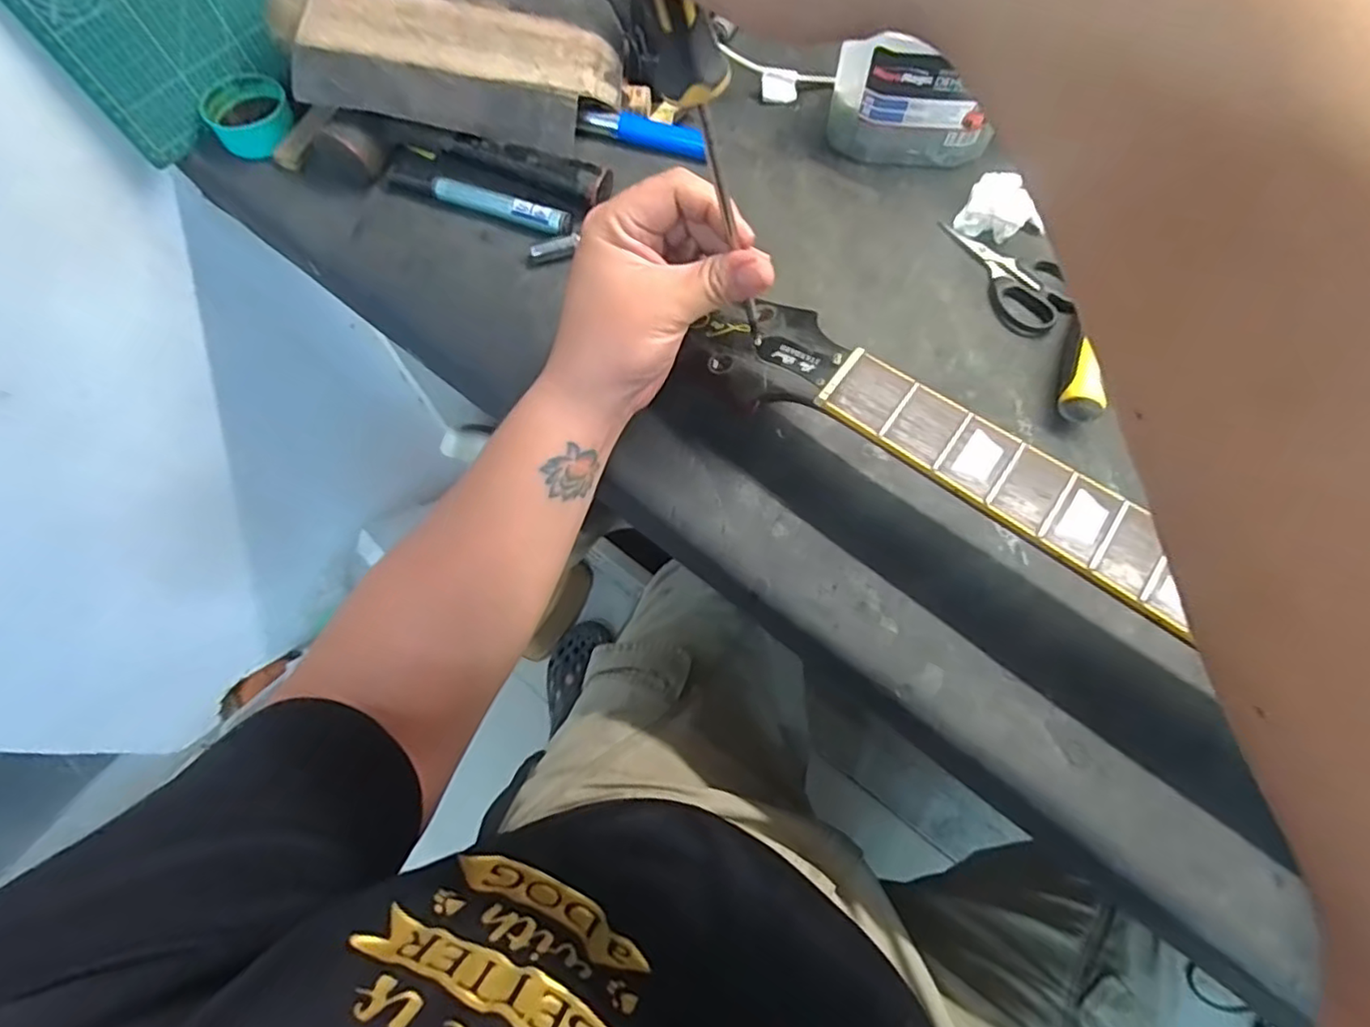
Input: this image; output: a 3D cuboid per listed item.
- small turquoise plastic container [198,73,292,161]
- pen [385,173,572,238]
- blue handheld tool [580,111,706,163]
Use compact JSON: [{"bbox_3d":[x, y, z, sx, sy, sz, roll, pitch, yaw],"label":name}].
[{"bbox_3d":[-0.335,-0.308,0.489,0.060,0.025,0.062,0,70,0],"label":"small turquoise plastic container"},{"bbox_3d":[-0.153,-0.234,0.469,0.154,0.011,0.017,21,71,8],"label":"pen"},{"bbox_3d":[-0.031,-0.304,0.506,0.102,0.013,0.018,1,68,-20],"label":"blue handheld tool"}]

